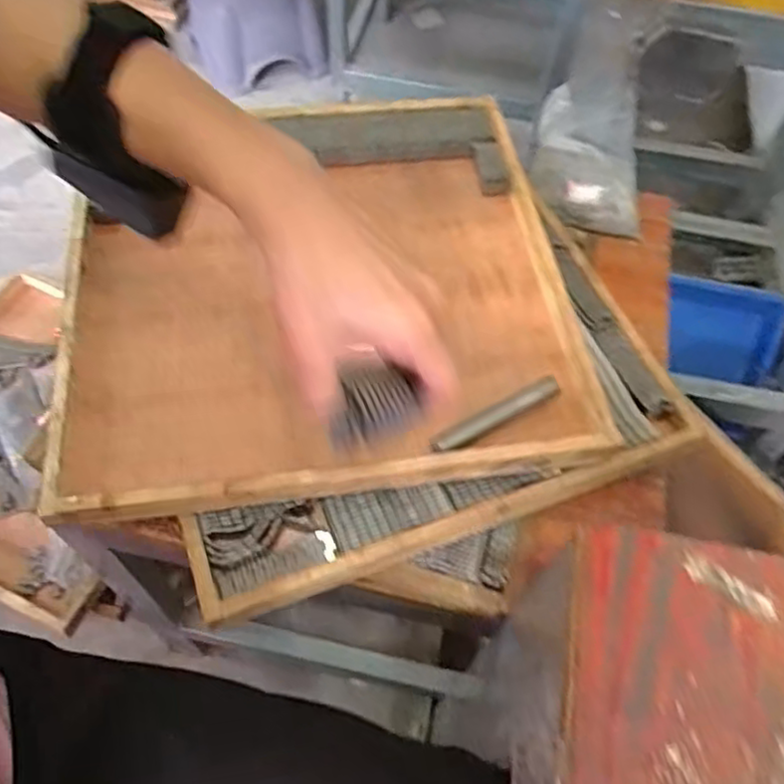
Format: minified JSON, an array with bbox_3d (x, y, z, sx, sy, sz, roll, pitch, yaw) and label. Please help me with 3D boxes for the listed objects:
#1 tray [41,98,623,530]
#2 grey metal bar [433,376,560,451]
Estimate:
[{"bbox_3d":[-0.064,-0.095,0.593,0.398,0.038,0.395,-8,60,-8],"label":"tray"},{"bbox_3d":[0.079,0.017,0.527,0.111,0.014,0.013,-27,65,-17],"label":"grey metal bar"}]

